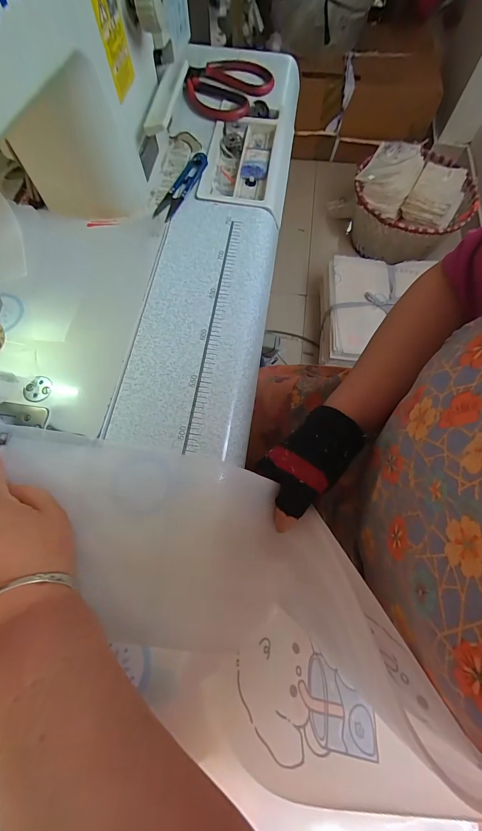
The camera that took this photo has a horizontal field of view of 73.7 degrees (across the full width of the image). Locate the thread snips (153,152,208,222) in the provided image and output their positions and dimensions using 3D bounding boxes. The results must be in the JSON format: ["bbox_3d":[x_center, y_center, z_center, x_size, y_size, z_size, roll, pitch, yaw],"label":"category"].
[{"bbox_3d":[-0.068,-0.266,0.370,0.026,0.016,0.099,27,70,8],"label":"thread snips"}]

